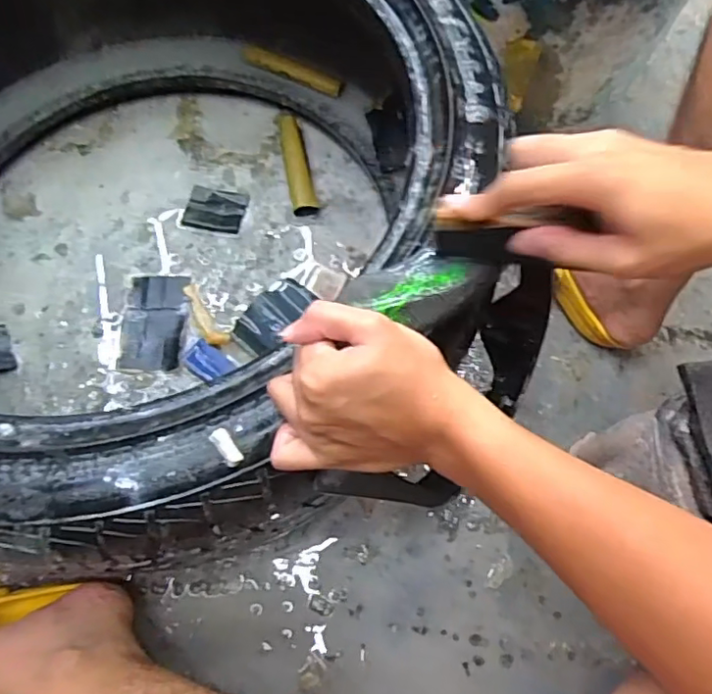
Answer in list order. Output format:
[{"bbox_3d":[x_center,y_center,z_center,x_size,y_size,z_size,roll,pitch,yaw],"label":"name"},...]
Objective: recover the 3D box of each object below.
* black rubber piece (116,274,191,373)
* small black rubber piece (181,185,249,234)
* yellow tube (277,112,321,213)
[{"bbox_3d":[-0.230,-0.030,0.651,0.069,0.005,0.118,2,68,0],"label":"black rubber piece"},{"bbox_3d":[-0.174,-0.171,0.708,0.071,0.005,0.062,9,68,3],"label":"small black rubber piece"},{"bbox_3d":[-0.076,-0.234,0.726,0.031,0.023,0.152,-12,68,-5],"label":"yellow tube"}]

